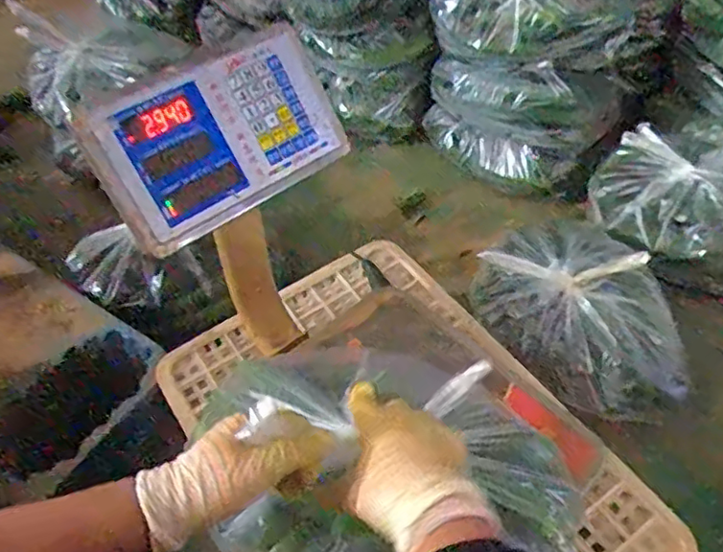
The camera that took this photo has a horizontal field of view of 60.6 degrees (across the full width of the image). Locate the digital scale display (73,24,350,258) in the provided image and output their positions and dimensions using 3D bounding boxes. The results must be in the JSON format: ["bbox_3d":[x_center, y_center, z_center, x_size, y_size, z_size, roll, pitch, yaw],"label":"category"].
[{"bbox_3d":[-0.140,-0.133,0.603,0.243,0.148,0.055,-34,14,-25],"label":"digital scale display"}]

